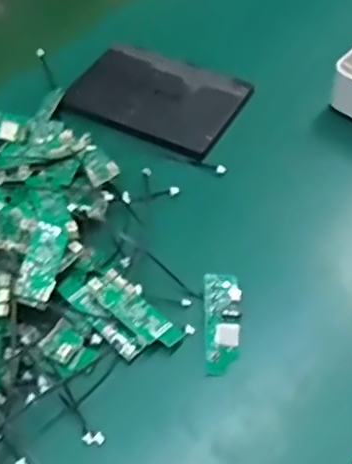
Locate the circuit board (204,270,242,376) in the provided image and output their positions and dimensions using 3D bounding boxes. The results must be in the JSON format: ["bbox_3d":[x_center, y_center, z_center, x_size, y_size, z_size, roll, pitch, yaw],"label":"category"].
[{"bbox_3d":[0.032,0.060,0.406,0.023,0.012,0.070,-1,51,4],"label":"circuit board"}]

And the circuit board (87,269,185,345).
[{"bbox_3d":[-0.028,0.052,0.407,0.068,0.008,0.024,38,62,16],"label":"circuit board"}]

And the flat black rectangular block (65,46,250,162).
[{"bbox_3d":[-0.016,-0.124,0.551,0.145,0.013,0.103,22,56,21],"label":"flat black rectangular block"}]

